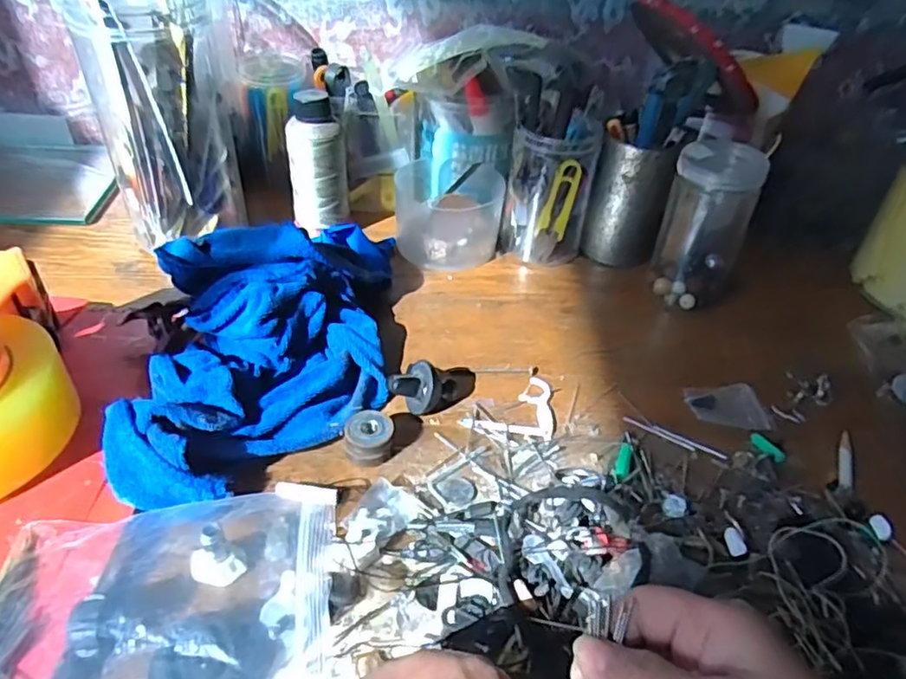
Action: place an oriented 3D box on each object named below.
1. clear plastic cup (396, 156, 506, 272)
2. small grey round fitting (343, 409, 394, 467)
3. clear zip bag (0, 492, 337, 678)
[{"bbox_3d":[-0.005,-0.119,0.586,0.096,0.065,0.109,2,38,-3],"label":"clear plastic cup"},{"bbox_3d":[-0.051,0.061,0.390,0.029,0.021,0.027,3,38,-2],"label":"small grey round fitting"},{"bbox_3d":[-0.134,0.119,0.295,0.151,0.015,0.110,-4,38,-11],"label":"clear zip bag"}]

